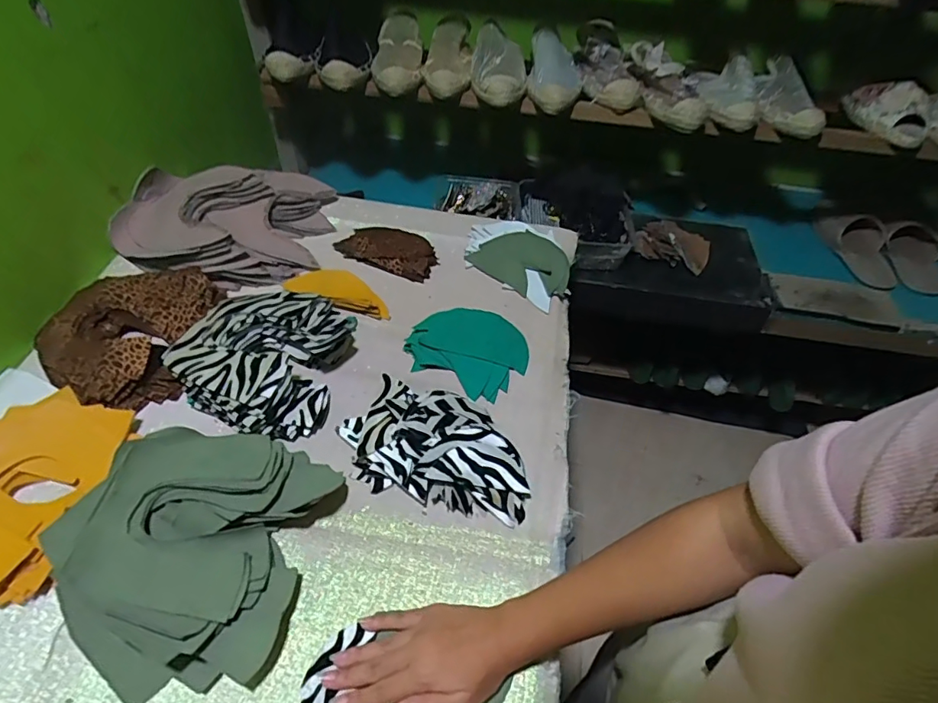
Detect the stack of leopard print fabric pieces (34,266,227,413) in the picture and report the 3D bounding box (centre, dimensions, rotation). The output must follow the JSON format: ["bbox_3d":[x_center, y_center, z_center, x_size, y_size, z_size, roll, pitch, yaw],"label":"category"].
[{"bbox_3d":[-0.402,-0.023,0.607,0.169,0.034,0.192,5,49,0],"label":"stack of leopard print fabric pieces"}]

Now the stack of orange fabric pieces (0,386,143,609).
[{"bbox_3d":[-0.423,0.124,0.484,0.149,0.027,0.188,6,49,0],"label":"stack of orange fabric pieces"}]

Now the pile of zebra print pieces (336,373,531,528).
[{"bbox_3d":[-0.031,0.093,0.526,0.201,0.046,0.114,22,51,14],"label":"pile of zebra print pieces"}]

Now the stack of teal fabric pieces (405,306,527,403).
[{"bbox_3d":[0.003,-0.011,0.640,0.138,0.017,0.118,22,51,14],"label":"stack of teal fabric pieces"}]

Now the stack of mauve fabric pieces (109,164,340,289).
[{"bbox_3d":[-0.340,-0.184,0.713,0.271,0.065,0.192,3,49,-2],"label":"stack of mauve fabric pieces"}]

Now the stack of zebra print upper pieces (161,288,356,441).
[{"bbox_3d":[-0.234,0.002,0.577,0.177,0.052,0.178,11,49,4],"label":"stack of zebra print upper pieces"}]

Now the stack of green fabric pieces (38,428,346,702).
[{"bbox_3d":[-0.241,0.163,0.449,0.197,0.060,0.218,12,50,6],"label":"stack of green fabric pieces"}]

